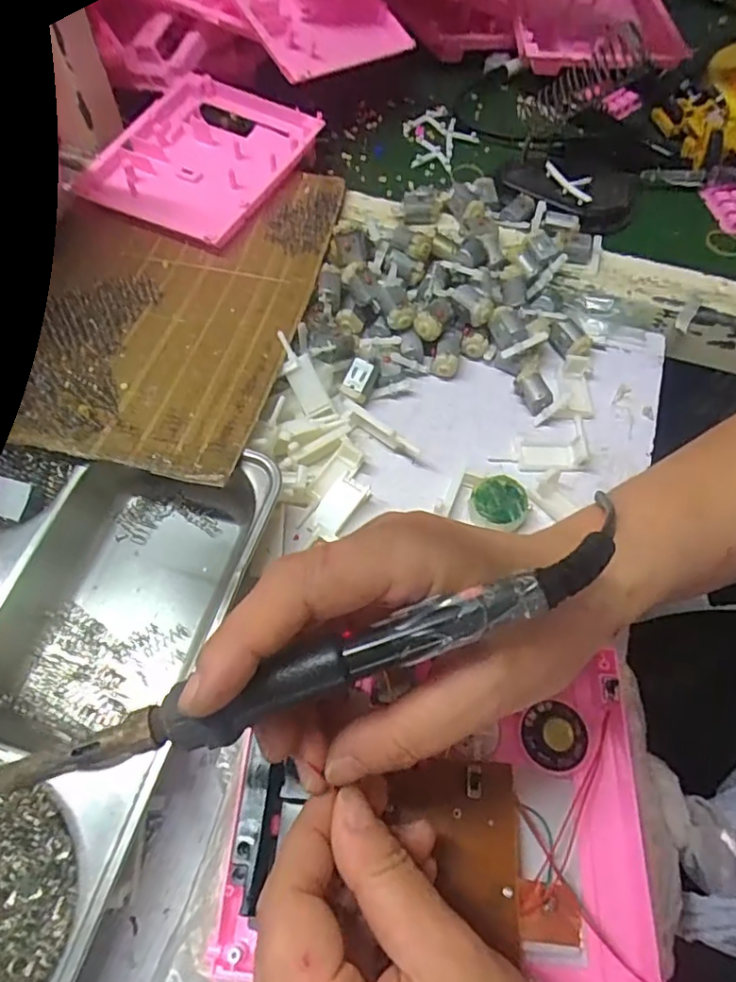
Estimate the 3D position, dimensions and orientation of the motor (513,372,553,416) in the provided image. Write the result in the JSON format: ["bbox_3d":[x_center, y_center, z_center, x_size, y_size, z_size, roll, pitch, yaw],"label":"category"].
[{"bbox_3d":[0.107,-0.063,0.378,0.012,0.019,0.026,-21,64,-13],"label":"motor"}]

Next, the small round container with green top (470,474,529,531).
[{"bbox_3d":[0.076,0.008,0.342,0.031,0.018,0.032,1,62,-2],"label":"small round container with green top"}]

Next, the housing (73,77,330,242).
[{"bbox_3d":[-0.128,-0.259,0.446,0.137,0.011,0.154,28,66,10],"label":"housing"}]

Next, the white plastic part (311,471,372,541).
[{"bbox_3d":[-0.017,0.010,0.341,0.020,0.015,0.040,30,65,13],"label":"white plastic part"}]

